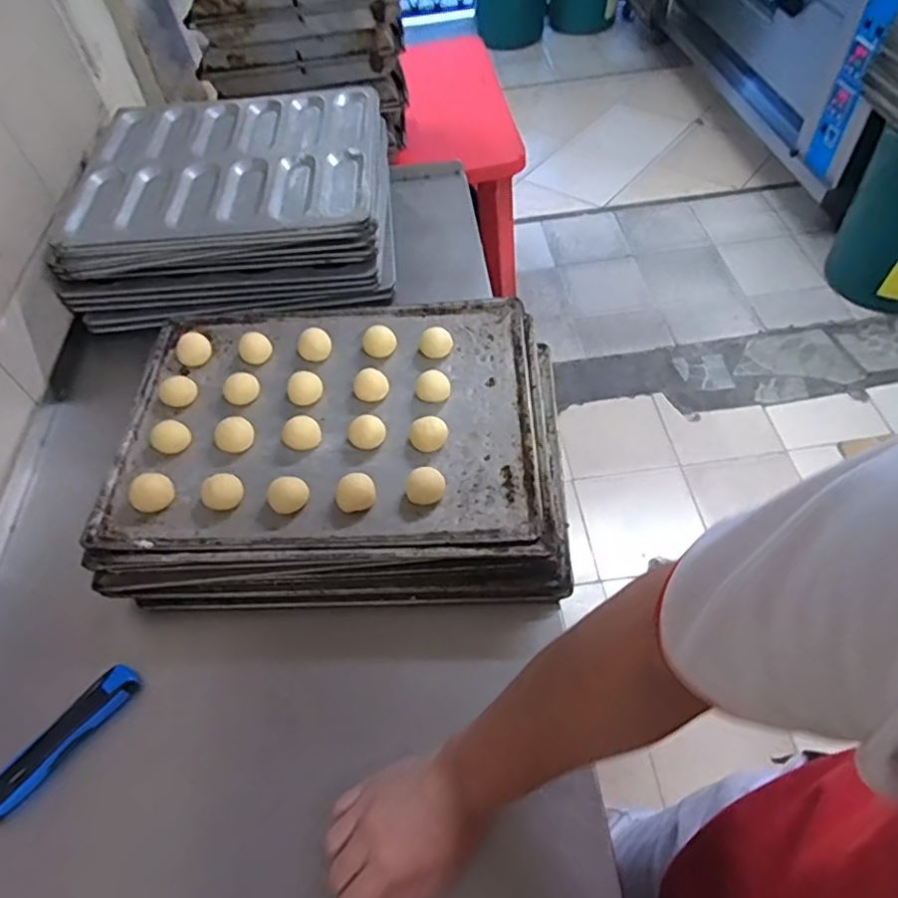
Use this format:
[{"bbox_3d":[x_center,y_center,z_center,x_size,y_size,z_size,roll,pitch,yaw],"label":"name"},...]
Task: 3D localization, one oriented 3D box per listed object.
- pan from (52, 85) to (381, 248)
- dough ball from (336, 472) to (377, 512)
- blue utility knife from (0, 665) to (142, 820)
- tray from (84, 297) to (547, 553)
[{"bbox_3d":[-0.315,-0.415,0.867,0.412,0.022,0.359,-5,54,2],"label":"pan"},{"bbox_3d":[-0.093,0.044,0.604,0.038,0.023,0.032,-15,54,-5],"label":"dough ball"},{"bbox_3d":[-0.379,0.292,0.534,0.039,0.017,0.230,31,62,25],"label":"blue utility knife"},{"bbox_3d":[-0.136,-0.043,0.672,0.449,0.028,0.332,-2,54,4],"label":"tray"}]

